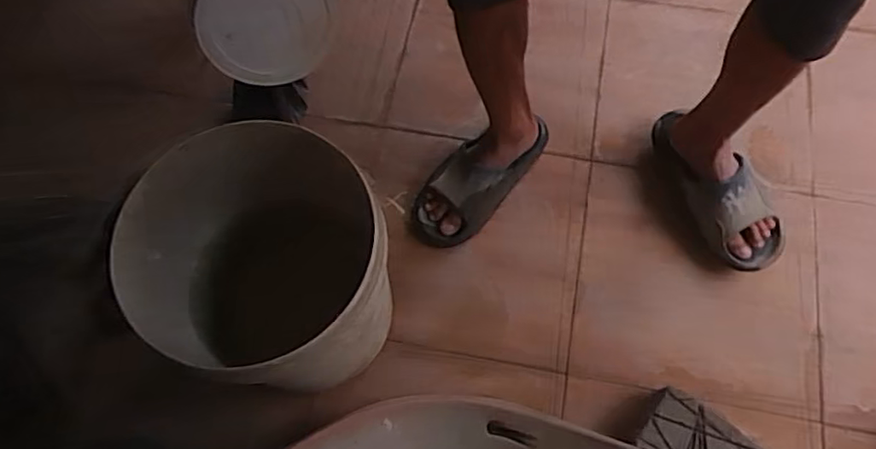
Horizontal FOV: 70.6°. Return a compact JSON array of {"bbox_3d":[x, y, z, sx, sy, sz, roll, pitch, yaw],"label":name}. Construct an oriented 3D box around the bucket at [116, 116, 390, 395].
[{"bbox_3d":[-0.219,0.068,0.866,0.301,0.345,0.298,0,68,-1],"label":"bucket"}]

